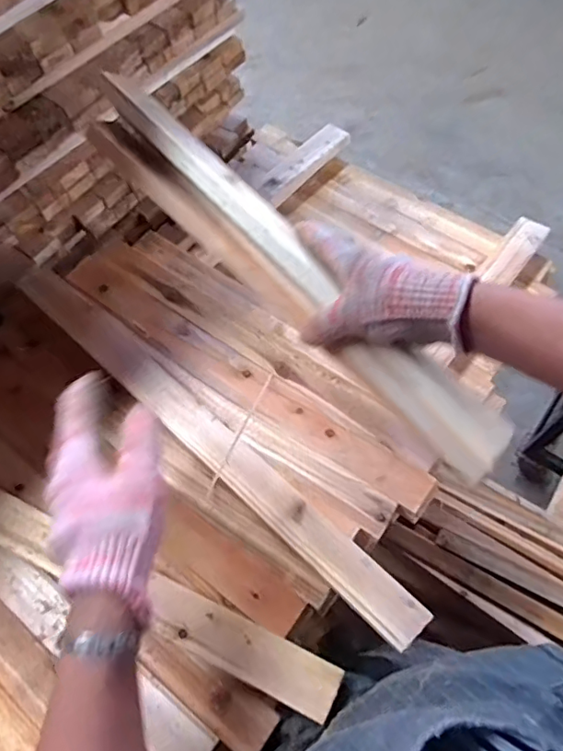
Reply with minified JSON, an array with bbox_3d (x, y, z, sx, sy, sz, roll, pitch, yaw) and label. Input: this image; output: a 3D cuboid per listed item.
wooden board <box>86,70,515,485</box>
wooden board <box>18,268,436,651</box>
[{"bbox_3d":[0.001,-0.098,0.464,0.066,0.035,0.475,-41,77,-17],"label":"wooden board"},{"bbox_3d":[-0.095,0.049,0.554,0.579,0.021,0.047,39,70,21],"label":"wooden board"}]

